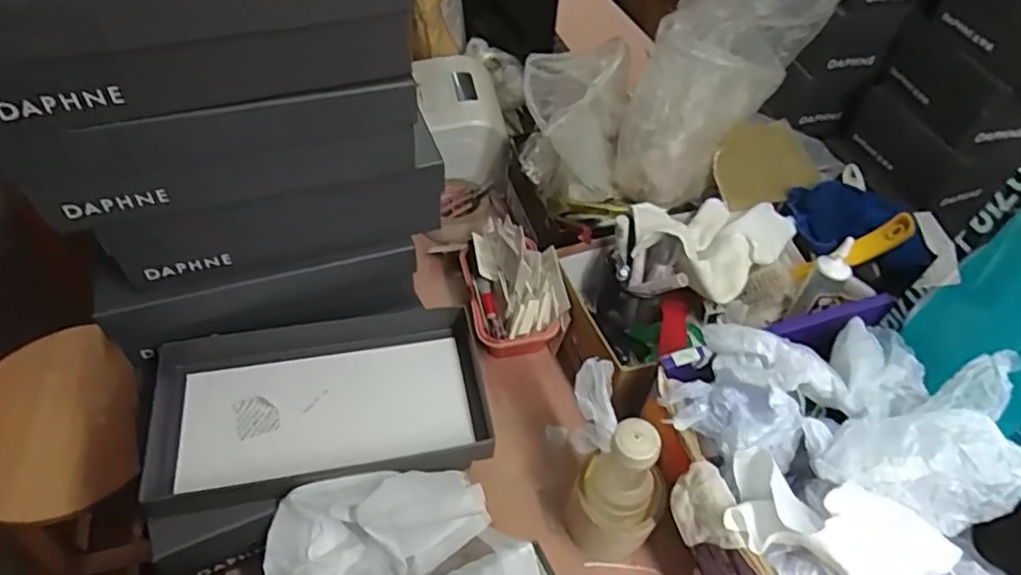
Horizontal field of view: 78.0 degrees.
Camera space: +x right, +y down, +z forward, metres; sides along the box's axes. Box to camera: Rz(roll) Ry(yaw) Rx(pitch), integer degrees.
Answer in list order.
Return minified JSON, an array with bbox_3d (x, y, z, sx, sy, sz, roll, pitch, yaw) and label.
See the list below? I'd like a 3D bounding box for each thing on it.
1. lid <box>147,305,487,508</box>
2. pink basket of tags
[{"bbox_3d":[-0.180,0.121,0.610,0.328,0.060,0.190,-8,51,-10],"label":"lid"},{"bbox_3d":[0.003,-0.004,0.786,0.111,0.114,0.171,-6,51,-9],"label":"pink basket of tags"}]

